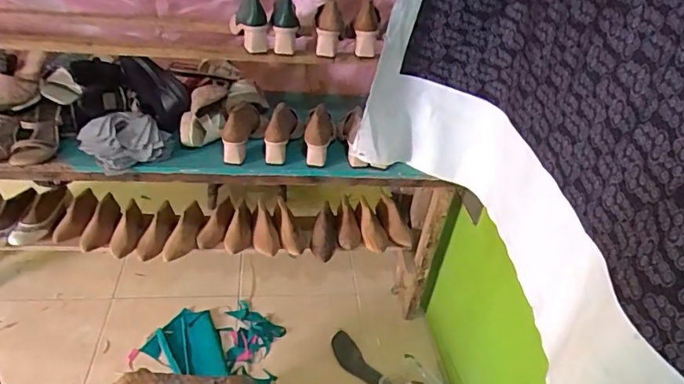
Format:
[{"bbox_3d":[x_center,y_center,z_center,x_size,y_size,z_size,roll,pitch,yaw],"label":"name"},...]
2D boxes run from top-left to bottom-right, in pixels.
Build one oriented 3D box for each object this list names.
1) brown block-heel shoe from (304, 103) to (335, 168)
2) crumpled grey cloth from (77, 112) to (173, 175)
[{"bbox_3d":[-0.058,-0.143,1.241,0.068,0.066,0.150,7,81,-1],"label":"brown block-heel shoe"},{"bbox_3d":[-0.516,-0.121,1.189,0.197,0.068,0.152,-14,42,-27],"label":"crumpled grey cloth"}]

